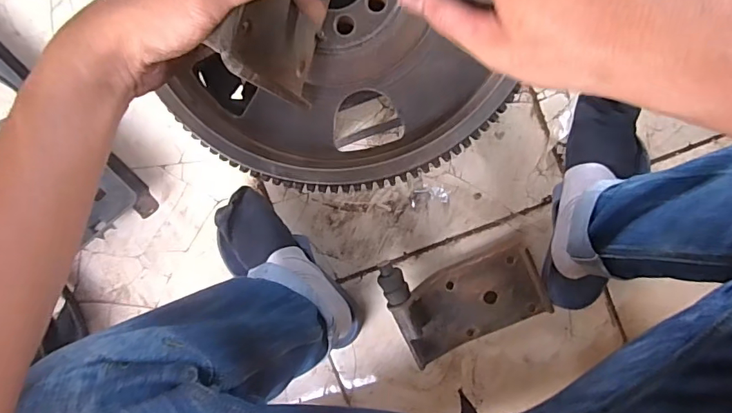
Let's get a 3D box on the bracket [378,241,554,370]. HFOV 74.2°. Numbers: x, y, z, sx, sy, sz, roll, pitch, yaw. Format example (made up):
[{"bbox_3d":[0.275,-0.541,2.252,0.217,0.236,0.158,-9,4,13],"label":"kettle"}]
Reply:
[{"bbox_3d":[0.137,0.118,0.670,0.201,0.059,0.152,-25,92,5],"label":"bracket"}]

